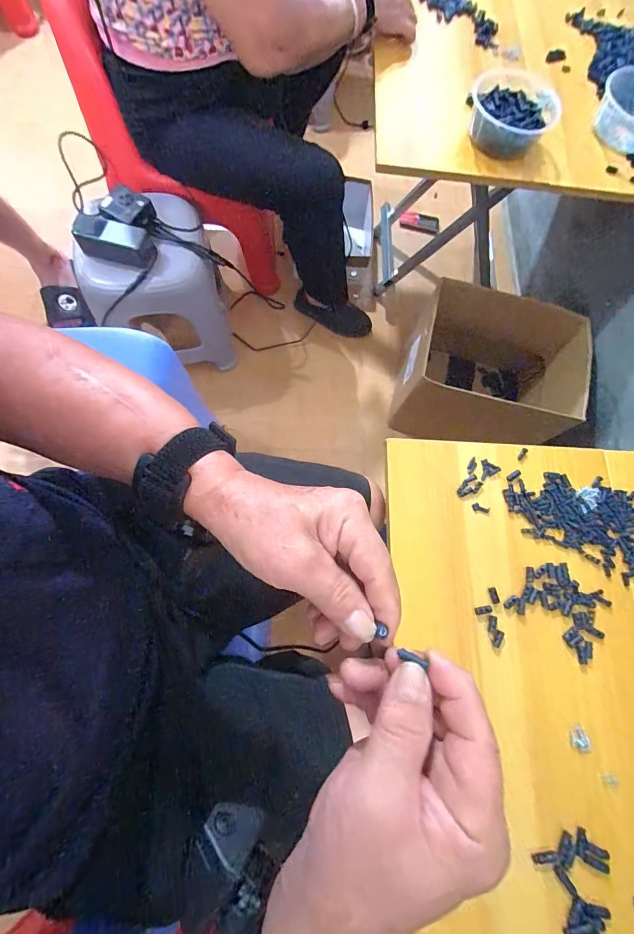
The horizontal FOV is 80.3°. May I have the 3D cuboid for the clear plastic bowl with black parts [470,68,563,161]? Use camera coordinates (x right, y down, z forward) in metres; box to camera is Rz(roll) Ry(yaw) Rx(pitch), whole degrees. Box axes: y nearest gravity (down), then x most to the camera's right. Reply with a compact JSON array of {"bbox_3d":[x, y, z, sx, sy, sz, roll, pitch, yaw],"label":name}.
[{"bbox_3d":[0.331,-0.603,0.644,0.144,0.050,0.169,15,74,-1],"label":"clear plastic bowl with black parts"}]

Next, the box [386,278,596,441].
[{"bbox_3d":[0.425,-0.226,0.940,0.382,0.241,0.309,15,74,-1],"label":"box"}]

